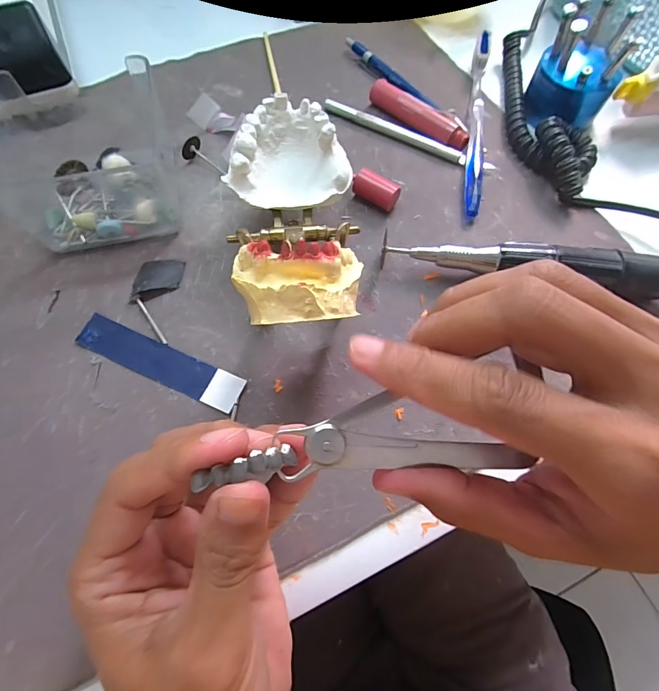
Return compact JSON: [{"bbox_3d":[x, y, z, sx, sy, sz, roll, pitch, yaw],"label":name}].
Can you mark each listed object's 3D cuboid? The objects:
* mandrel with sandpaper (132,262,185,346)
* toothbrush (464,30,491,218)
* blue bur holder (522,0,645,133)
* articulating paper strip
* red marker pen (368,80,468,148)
[{"bbox_3d":[-0.108,-0.030,0.240,0.028,0.006,0.057,2,67,-1],"label":"mandrel with sandpaper"},{"bbox_3d":[0.113,-0.174,0.301,0.011,0.020,0.185,10,67,2],"label":"toothbrush"},{"bbox_3d":[0.188,-0.206,0.297,0.058,0.060,0.047,30,69,11],"label":"blue bur holder"},{"bbox_3d":[-0.097,0.009,0.225,0.101,0.004,0.021,23,68,8],"label":"articulating paper strip"},{"bbox_3d":[0.067,-0.174,0.301,0.087,0.018,0.013,40,71,14],"label":"red marker pen"}]

